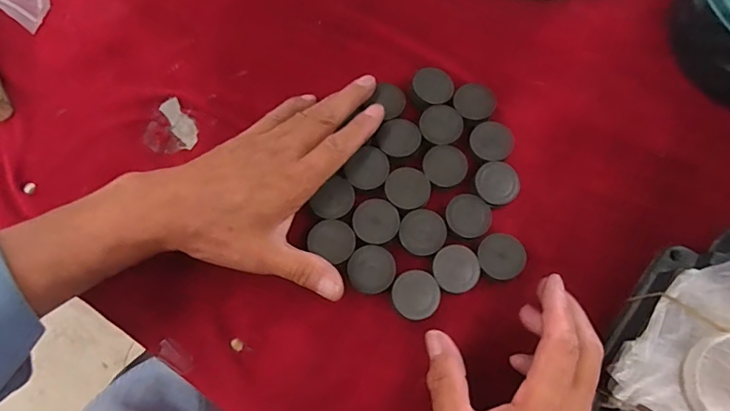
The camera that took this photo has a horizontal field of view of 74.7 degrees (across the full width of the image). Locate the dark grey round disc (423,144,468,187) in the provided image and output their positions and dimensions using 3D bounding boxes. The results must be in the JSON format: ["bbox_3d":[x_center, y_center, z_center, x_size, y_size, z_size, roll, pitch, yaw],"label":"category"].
[{"bbox_3d":[0.060,-0.030,0.357,0.032,0.004,0.032,0,71,0],"label":"dark grey round disc"}]

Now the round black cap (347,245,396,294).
[{"bbox_3d":[0.005,0.043,0.328,0.031,0.004,0.033,0,71,0],"label":"round black cap"}]

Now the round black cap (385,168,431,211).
[{"bbox_3d":[0.032,-0.013,0.350,0.032,0.004,0.032,0,71,0],"label":"round black cap"}]

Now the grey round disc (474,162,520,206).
[{"bbox_3d":[0.097,-0.016,0.351,0.031,0.010,0.029,0,71,0],"label":"grey round disc"}]

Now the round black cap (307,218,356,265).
[{"bbox_3d":[-0.022,0.023,0.335,0.032,0.004,0.028,28,73,9],"label":"round black cap"}]

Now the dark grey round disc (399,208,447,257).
[{"bbox_3d":[0.041,0.018,0.337,0.032,0.004,0.033,23,73,7],"label":"dark grey round disc"}]

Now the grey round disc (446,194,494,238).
[{"bbox_3d":[0.075,0.007,0.345,0.032,0.004,0.033,0,71,0],"label":"grey round disc"}]

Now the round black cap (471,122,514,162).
[{"bbox_3d":[0.097,-0.048,0.368,0.032,0.008,0.031,0,71,0],"label":"round black cap"}]

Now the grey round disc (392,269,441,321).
[{"bbox_3d":[0.035,0.060,0.324,0.032,0.004,0.032,0,71,0],"label":"grey round disc"}]

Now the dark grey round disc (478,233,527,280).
[{"bbox_3d":[0.096,0.036,0.335,0.032,0.007,0.031,0,71,0],"label":"dark grey round disc"}]

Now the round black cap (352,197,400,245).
[{"bbox_3d":[0.008,0.011,0.339,0.032,0.004,0.032,0,71,0],"label":"round black cap"}]

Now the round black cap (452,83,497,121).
[{"bbox_3d":[0.086,-0.081,0.378,0.031,0.007,0.033,24,73,8],"label":"round black cap"}]

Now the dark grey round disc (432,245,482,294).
[{"bbox_3d":[0.064,0.044,0.332,0.032,0.004,0.032,0,71,0],"label":"dark grey round disc"}]

